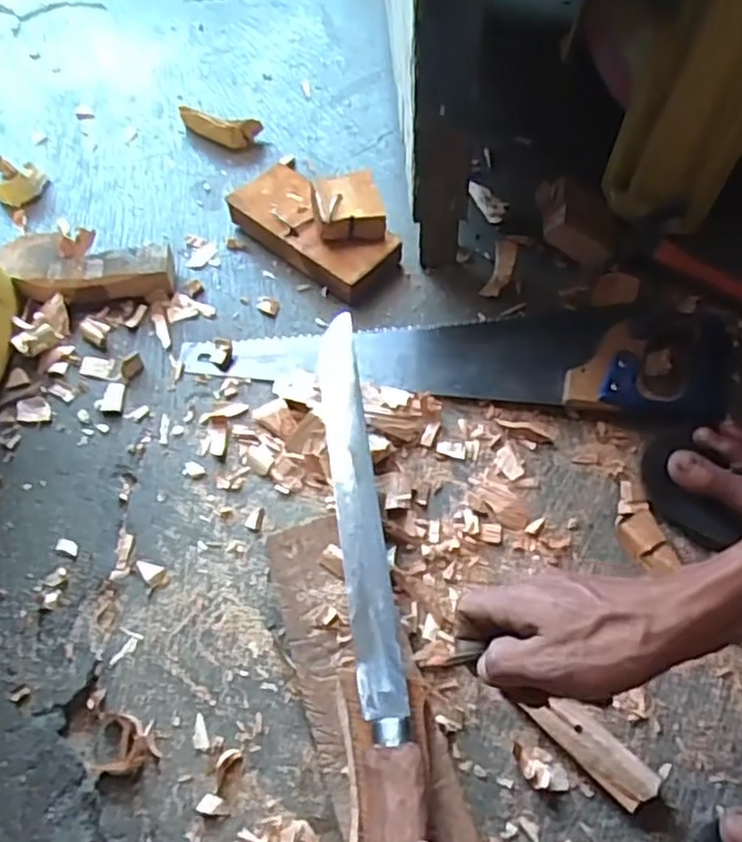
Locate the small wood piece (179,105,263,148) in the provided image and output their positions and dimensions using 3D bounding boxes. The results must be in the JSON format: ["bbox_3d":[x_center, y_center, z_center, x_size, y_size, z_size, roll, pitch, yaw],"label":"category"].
[{"bbox_3d":[-0.178,-0.343,0.799,0.096,0.027,0.027,14,61,8],"label":"small wood piece"}]

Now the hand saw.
[{"bbox_3d":[0.081,-0.066,0.635,0.494,0.025,0.116,3,60,3],"label":"hand saw"}]

